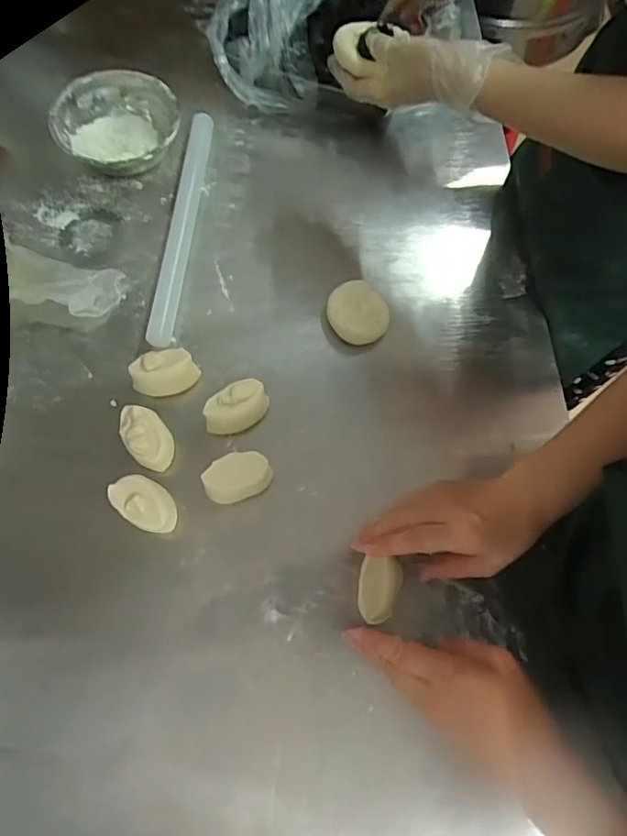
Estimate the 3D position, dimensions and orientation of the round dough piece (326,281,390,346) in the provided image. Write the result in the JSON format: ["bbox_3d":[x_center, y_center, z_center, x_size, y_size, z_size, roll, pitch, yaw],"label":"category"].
[{"bbox_3d":[0.050,-0.119,0.591,0.065,0.019,0.076,-11,70,-7],"label":"round dough piece"}]

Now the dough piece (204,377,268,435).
[{"bbox_3d":[-0.078,-0.011,0.534,0.070,0.042,0.041,-39,75,-15],"label":"dough piece"}]

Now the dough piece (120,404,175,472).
[{"bbox_3d":[-0.162,0.018,0.513,0.040,0.035,0.064,-34,74,-14],"label":"dough piece"}]

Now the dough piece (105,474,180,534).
[{"bbox_3d":[-0.157,0.082,0.495,0.062,0.037,0.040,34,71,10],"label":"dough piece"}]

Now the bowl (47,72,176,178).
[{"bbox_3d":[-0.236,-0.352,0.641,0.147,0.057,0.126,-35,74,-14],"label":"bowl"}]

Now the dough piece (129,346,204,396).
[{"bbox_3d":[-0.153,-0.045,0.542,0.064,0.039,0.037,-10,70,-7],"label":"dough piece"}]

